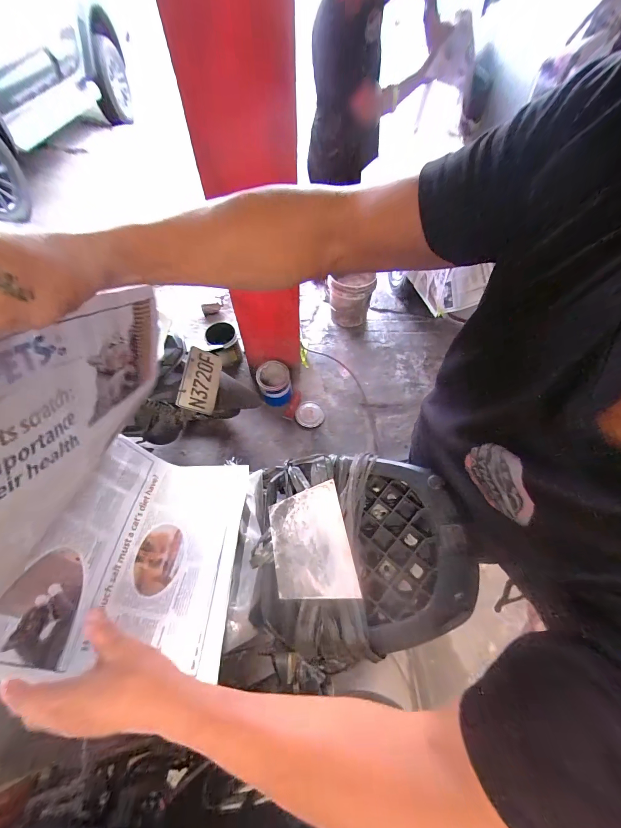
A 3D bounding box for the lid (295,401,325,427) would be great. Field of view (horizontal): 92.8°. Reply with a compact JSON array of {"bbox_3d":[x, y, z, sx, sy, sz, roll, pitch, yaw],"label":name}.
[{"bbox_3d":[-0.004,-0.001,1.606,0.152,0.017,0.154,1,61,-1],"label":"lid"}]

